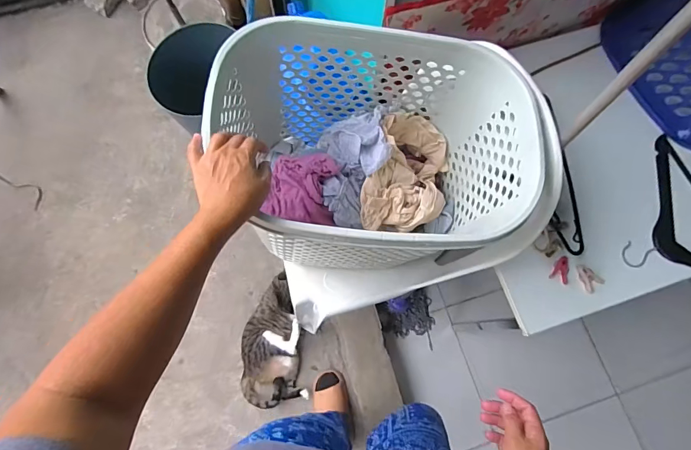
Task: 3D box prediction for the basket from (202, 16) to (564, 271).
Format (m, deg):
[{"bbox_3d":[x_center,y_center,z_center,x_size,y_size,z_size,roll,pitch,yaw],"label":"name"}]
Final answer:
[{"bbox_3d":[0.064,-0.110,0.623,0.462,0.298,0.324,3,74,0],"label":"basket"}]

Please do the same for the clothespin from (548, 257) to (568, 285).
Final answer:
[{"bbox_3d":[0.423,0.088,0.758,0.034,0.012,0.048,26,76,6],"label":"clothespin"}]

